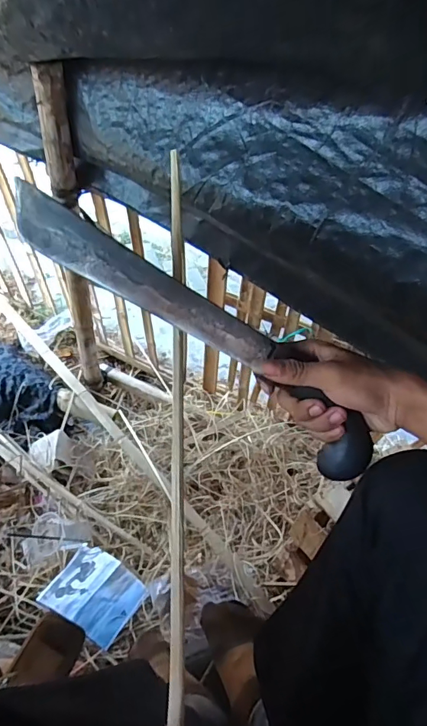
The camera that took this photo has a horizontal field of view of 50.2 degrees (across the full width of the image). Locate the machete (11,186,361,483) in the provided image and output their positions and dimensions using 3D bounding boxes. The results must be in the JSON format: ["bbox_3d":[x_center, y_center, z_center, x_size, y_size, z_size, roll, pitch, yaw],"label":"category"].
[{"bbox_3d":[-0.015,-0.031,0.402,0.373,0.035,0.059,36,101,-2],"label":"machete"}]

